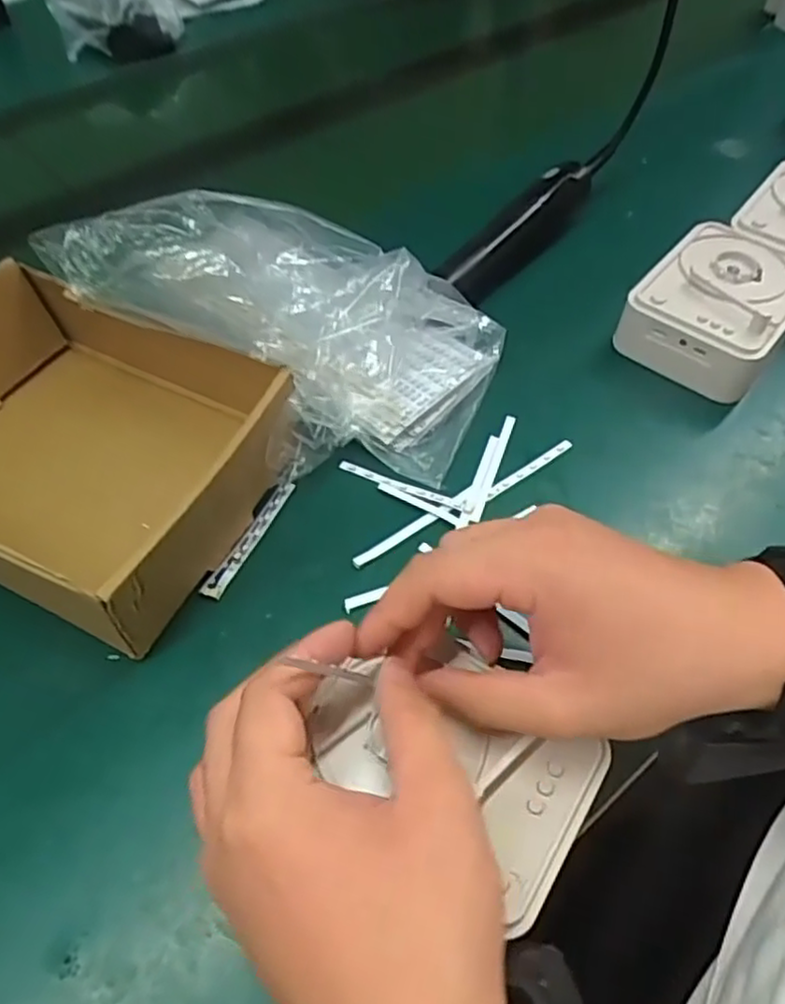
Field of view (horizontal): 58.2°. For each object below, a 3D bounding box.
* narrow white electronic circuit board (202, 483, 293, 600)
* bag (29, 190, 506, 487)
[{"bbox_3d":[-0.084,0.020,0.417,0.012,0.004,0.086,23,58,14],"label":"narrow white electronic circuit board"},{"bbox_3d":[-0.056,-0.119,0.452,0.234,0.104,0.180,20,58,12],"label":"bag"}]

